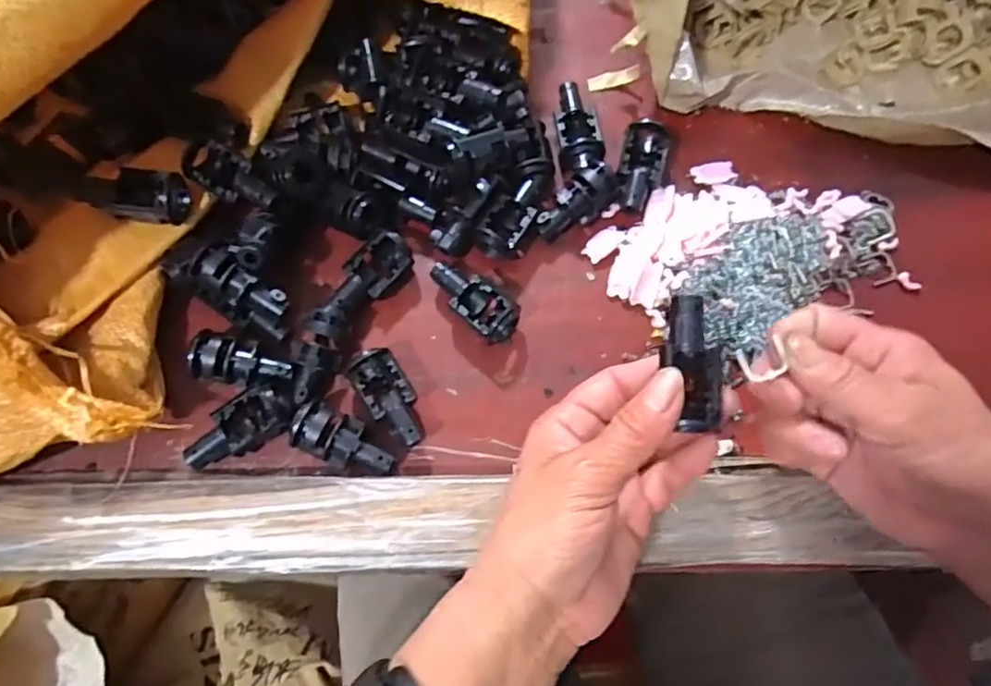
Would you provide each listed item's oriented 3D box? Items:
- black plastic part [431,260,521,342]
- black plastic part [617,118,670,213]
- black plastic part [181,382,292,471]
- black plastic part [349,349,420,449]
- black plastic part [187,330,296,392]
[{"bbox_3d":[-0.012,-0.024,0.329,0.024,0.022,0.053,-44,79,-11],"label":"black plastic part"},{"bbox_3d":[0.085,-0.101,0.349,0.025,0.018,0.055,15,75,4],"label":"black plastic part"},{"bbox_3d":[-0.132,0.043,0.307,0.053,0.023,0.027,-31,77,-8],"label":"black plastic part"},{"bbox_3d":[-0.054,0.029,0.313,0.024,0.020,0.054,-32,77,-8],"label":"black plastic part"},{"bbox_3d":[-0.132,0.010,0.314,0.048,0.021,0.027,12,75,3],"label":"black plastic part"}]

